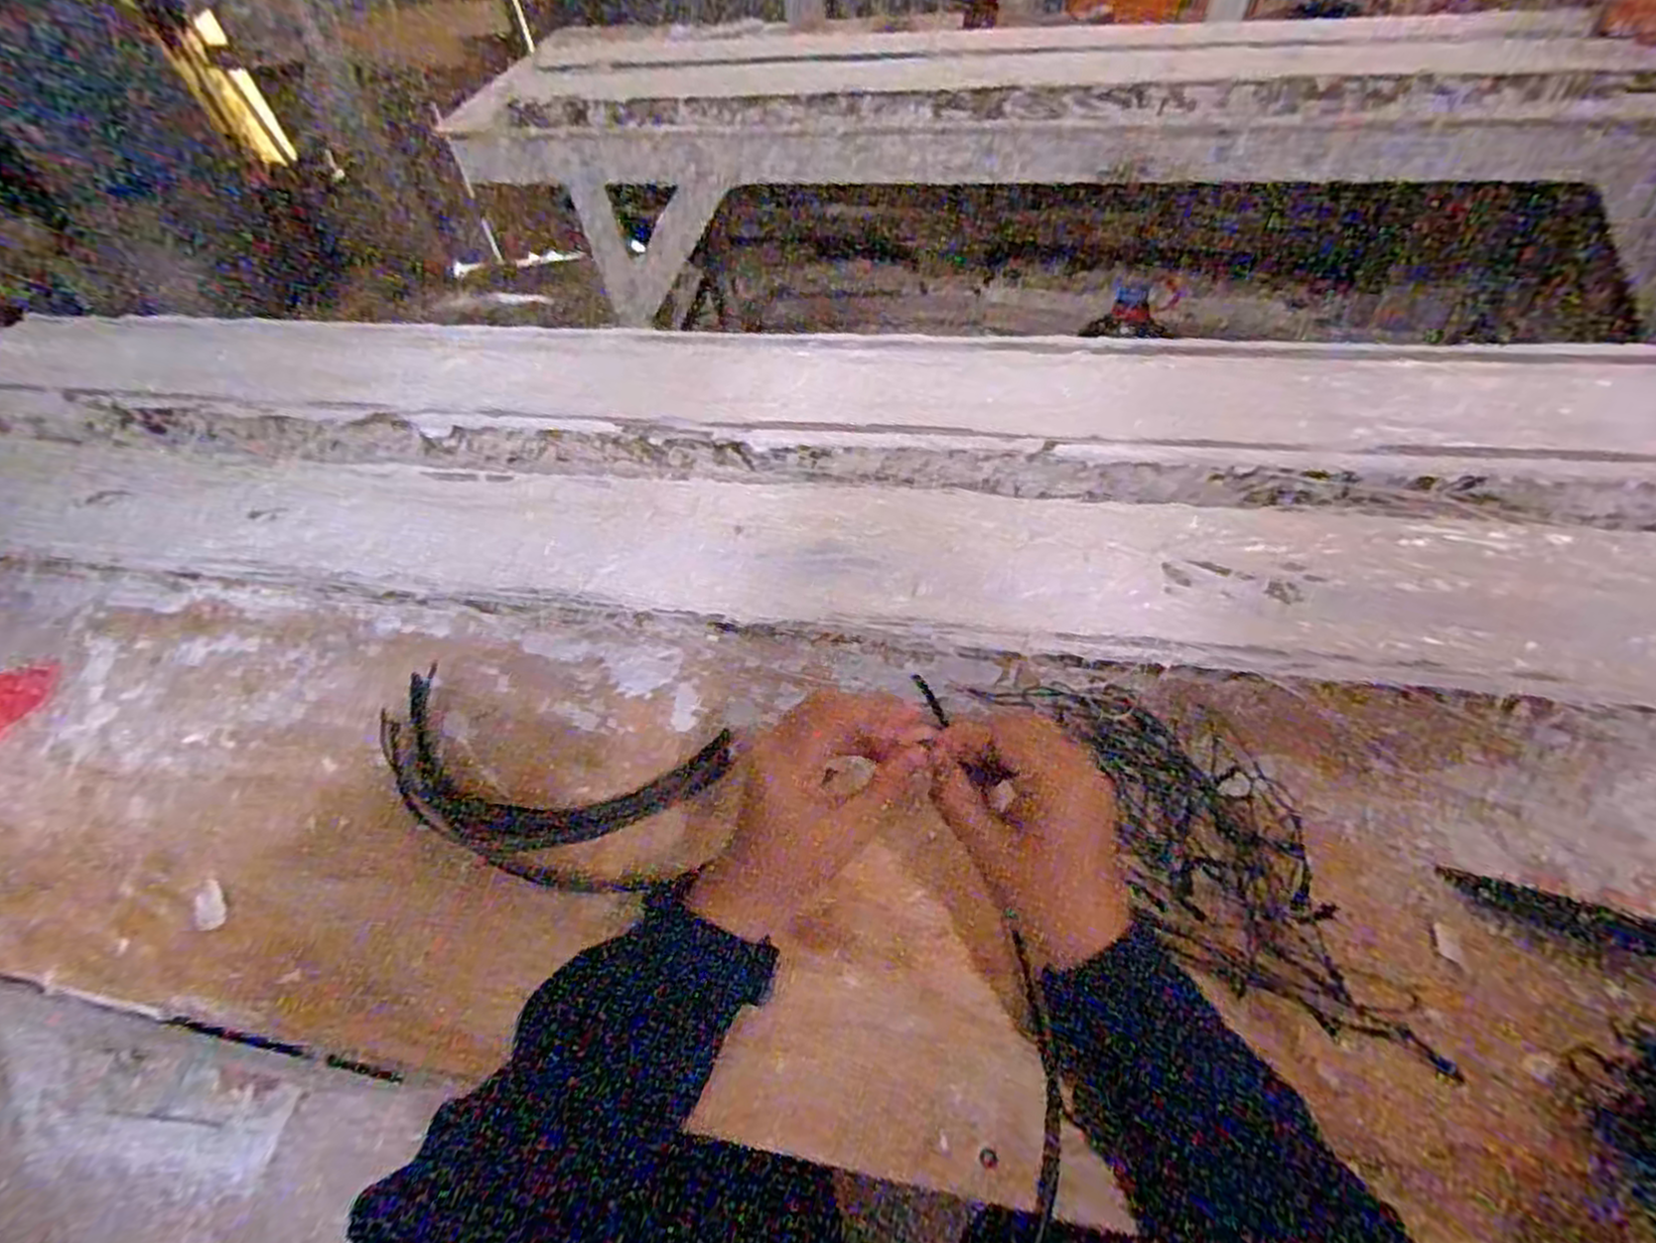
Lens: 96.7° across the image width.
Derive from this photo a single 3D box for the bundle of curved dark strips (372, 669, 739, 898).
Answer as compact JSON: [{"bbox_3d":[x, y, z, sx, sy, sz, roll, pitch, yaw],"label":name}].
[{"bbox_3d":[-0.191,0.102,0.473,0.242,0.011,0.111,8,52,12],"label":"bundle of curved dark strips"}]

